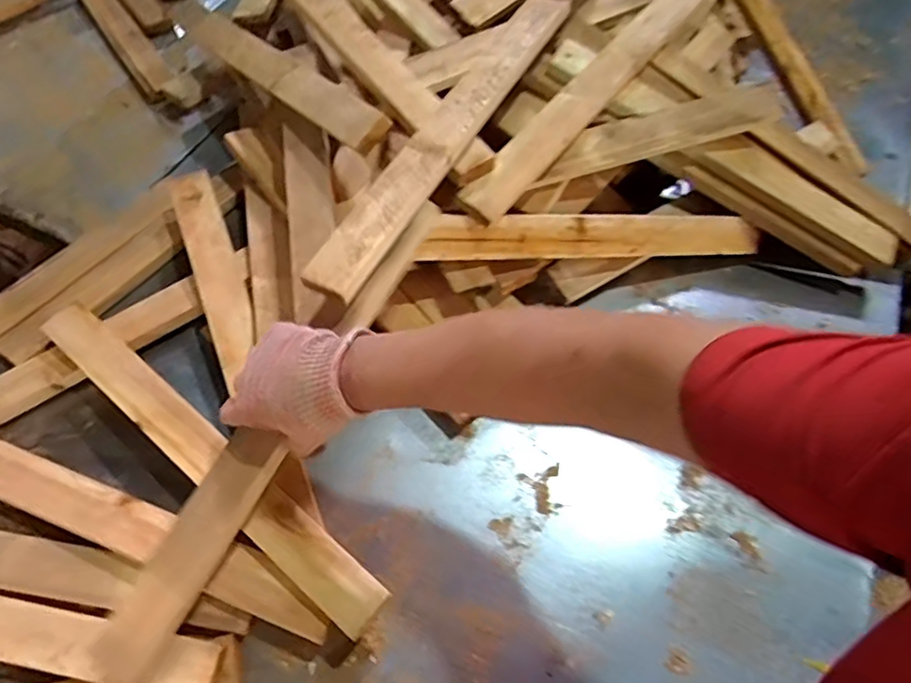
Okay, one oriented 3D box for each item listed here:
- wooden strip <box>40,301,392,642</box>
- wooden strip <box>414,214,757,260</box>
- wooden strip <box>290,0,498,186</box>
[{"bbox_3d":[-0.265,0.109,0.607,0.494,0.015,0.051,36,66,18],"label":"wooden strip"},{"bbox_3d":[0.190,-0.132,0.747,0.471,0.053,0.017,-3,23,-19],"label":"wooden strip"},{"bbox_3d":[-0.114,-0.372,0.751,0.058,0.025,0.499,-30,65,-17],"label":"wooden strip"}]

